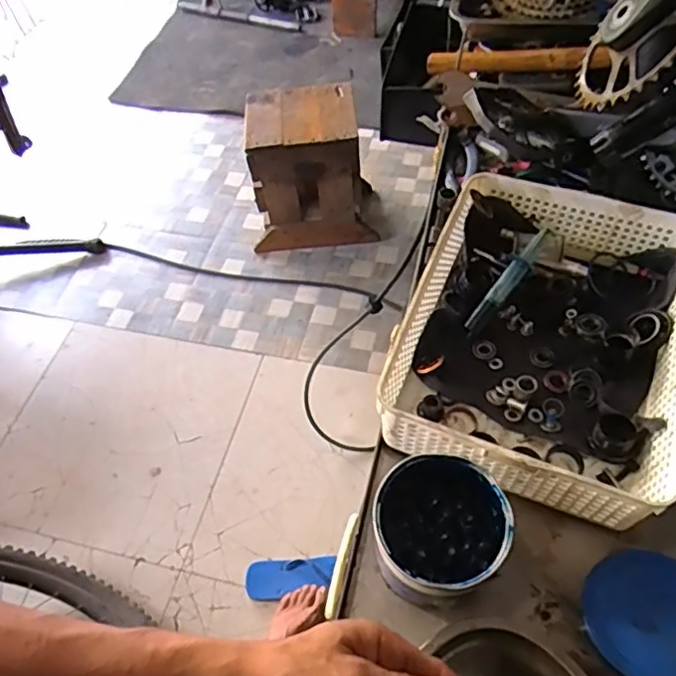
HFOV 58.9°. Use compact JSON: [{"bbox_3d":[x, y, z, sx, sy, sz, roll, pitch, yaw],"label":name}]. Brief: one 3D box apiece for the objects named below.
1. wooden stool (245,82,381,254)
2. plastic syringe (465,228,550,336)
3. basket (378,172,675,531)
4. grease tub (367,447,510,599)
[{"bbox_3d":[-0.087,-0.506,1.813,0.360,0.427,0.241,-5,55,1],"label":"wooden stool"},{"bbox_3d":[0.180,-0.060,0.636,0.026,0.017,0.137,36,83,23],"label":"plastic syringe"},{"bbox_3d":[0.204,-0.006,0.591,0.249,0.085,0.327,17,58,16],"label":"basket"},{"bbox_3d":[0.080,0.156,0.486,0.099,0.091,0.100,-2,55,3],"label":"grease tub"}]

